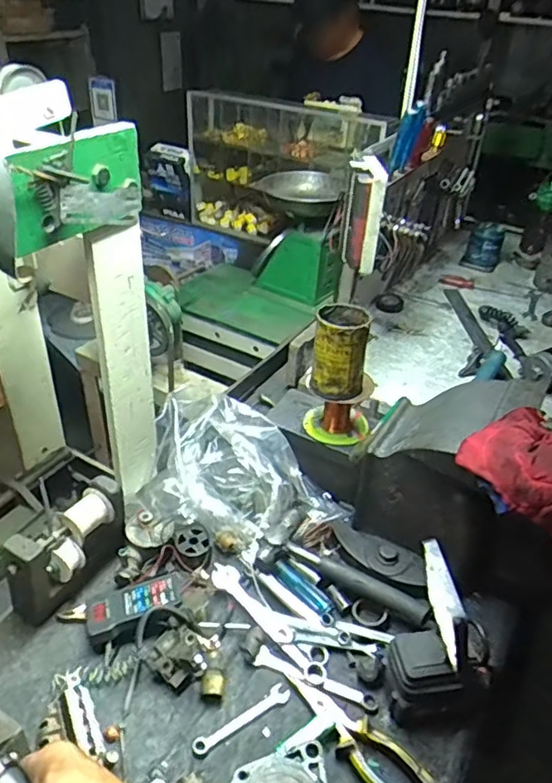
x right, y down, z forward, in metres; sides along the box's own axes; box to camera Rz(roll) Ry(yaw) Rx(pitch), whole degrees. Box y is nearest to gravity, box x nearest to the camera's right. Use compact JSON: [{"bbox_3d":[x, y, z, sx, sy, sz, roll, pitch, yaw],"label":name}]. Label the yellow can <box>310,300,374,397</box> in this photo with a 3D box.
[{"bbox_3d":[0.091,-0.057,0.841,0.075,0.110,0.080,7,35,4],"label":"yellow can"}]

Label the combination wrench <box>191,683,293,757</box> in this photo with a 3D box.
[{"bbox_3d":[-0.038,0.380,0.688,0.126,0.009,0.023,-21,42,-32],"label":"combination wrench"}]

